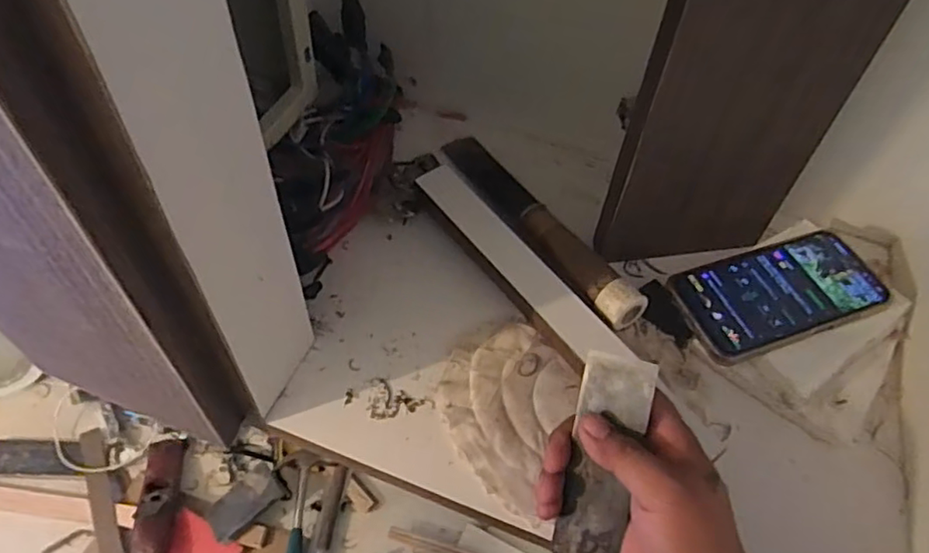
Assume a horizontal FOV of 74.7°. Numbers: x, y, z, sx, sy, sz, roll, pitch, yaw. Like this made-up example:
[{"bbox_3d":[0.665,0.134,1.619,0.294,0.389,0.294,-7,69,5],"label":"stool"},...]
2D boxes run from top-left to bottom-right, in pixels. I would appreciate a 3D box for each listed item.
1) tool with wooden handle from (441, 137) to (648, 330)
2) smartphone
[{"bbox_3d":[0.057,-0.054,0.520,0.045,0.038,0.253,-25,60,-22],"label":"tool with wooden handle"},{"bbox_3d":[0.248,0.013,0.477,0.167,0.015,0.082,-13,56,-15],"label":"smartphone"}]

